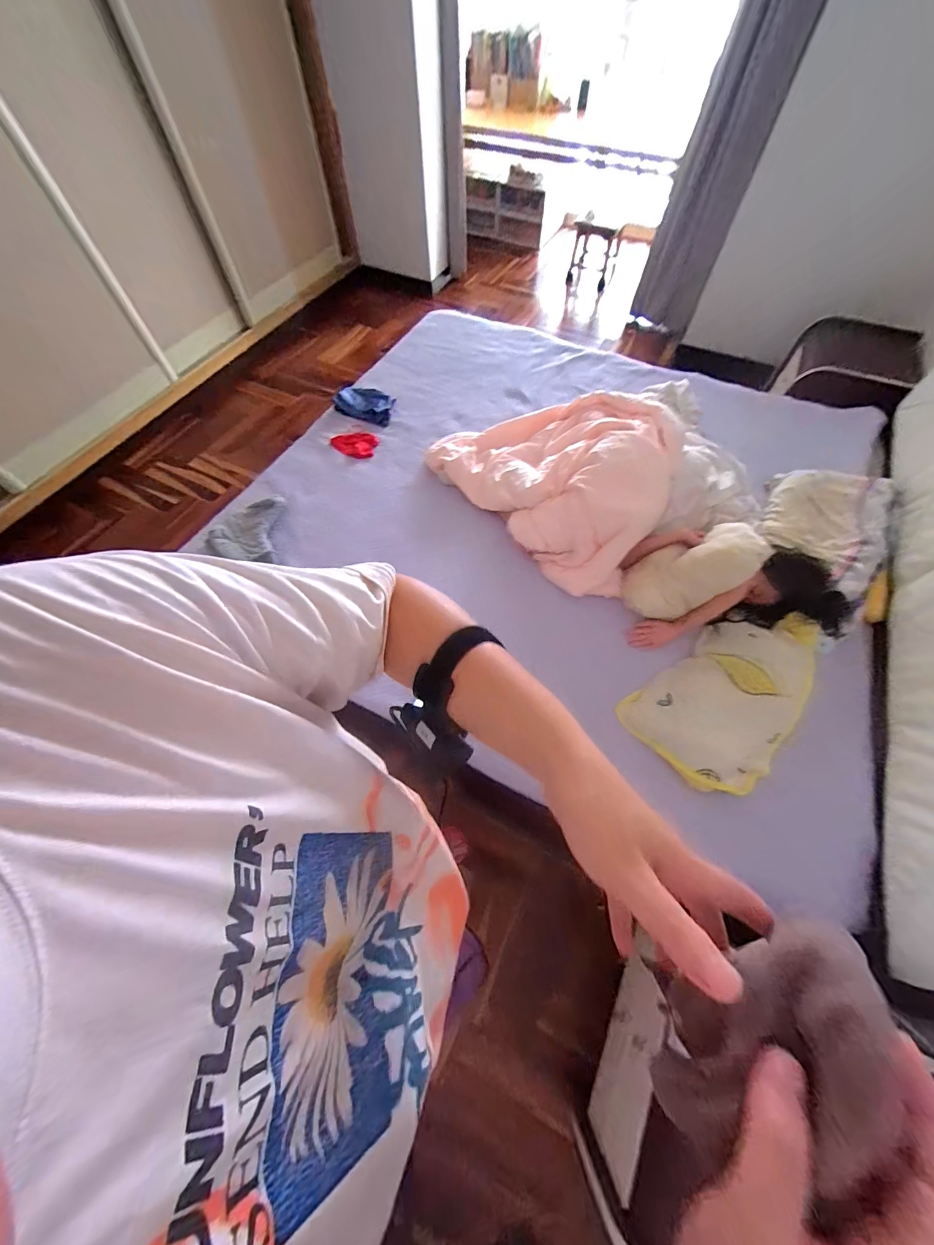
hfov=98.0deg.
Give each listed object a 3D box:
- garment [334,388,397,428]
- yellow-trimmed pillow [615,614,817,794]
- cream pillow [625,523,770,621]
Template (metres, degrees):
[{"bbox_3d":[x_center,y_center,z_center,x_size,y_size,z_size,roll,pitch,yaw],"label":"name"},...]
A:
[{"bbox_3d":[-0.438,-0.922,1.706,0.281,0.058,0.125,24,64,14],"label":"garment"},{"bbox_3d":[0.703,0.168,1.041,0.565,0.126,0.311,-34,66,-17],"label":"yellow-trimmed pillow"},{"bbox_3d":[0.604,-0.135,1.105,0.359,0.117,0.169,-28,52,38],"label":"cream pillow"}]

